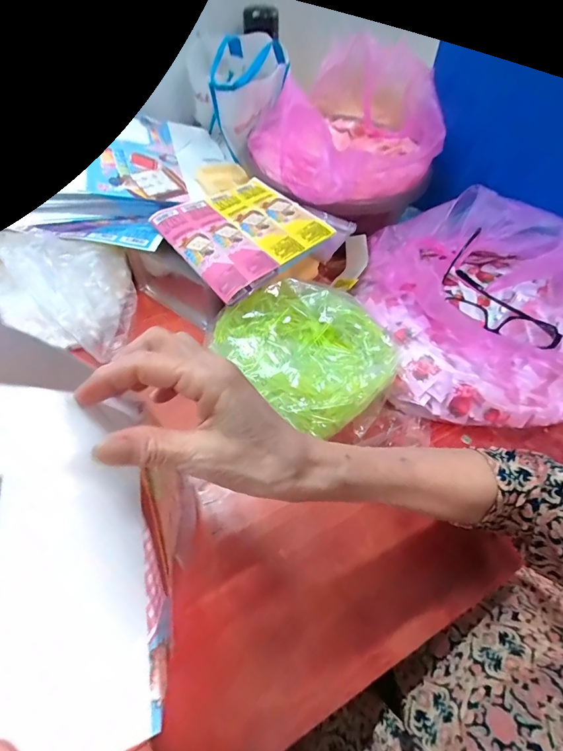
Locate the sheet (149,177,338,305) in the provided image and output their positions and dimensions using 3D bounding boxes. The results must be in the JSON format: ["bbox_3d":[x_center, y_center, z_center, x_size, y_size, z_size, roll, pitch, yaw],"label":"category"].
[{"bbox_3d":[-0.050,-0.183,0.476,0.164,0.015,0.175,-35,61,-19],"label":"sheet"}]

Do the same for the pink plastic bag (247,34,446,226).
[{"bbox_3d":[0.091,-0.359,0.568,0.264,0.138,0.242,-26,57,-21],"label":"pink plastic bag"}]

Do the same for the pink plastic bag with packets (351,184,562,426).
[{"bbox_3d":[0.234,-0.099,0.456,0.238,0.109,0.295,-6,52,-7],"label":"pink plastic bag with packets"}]

